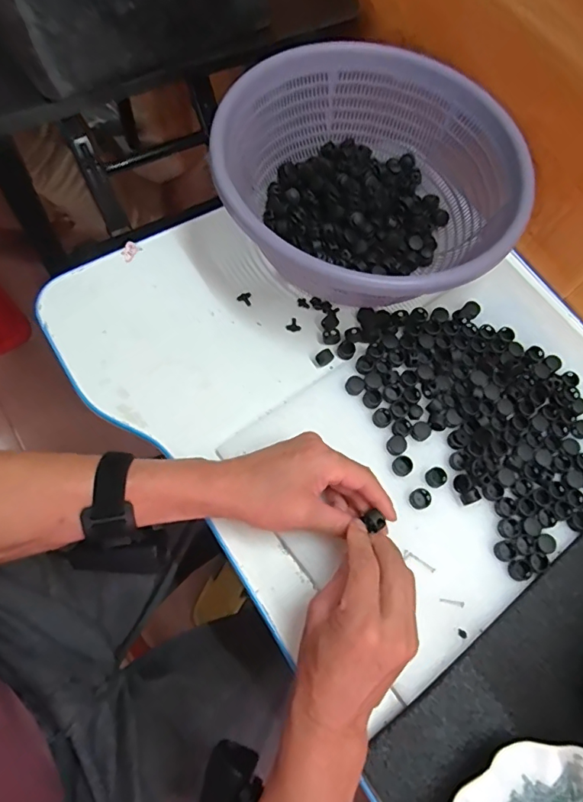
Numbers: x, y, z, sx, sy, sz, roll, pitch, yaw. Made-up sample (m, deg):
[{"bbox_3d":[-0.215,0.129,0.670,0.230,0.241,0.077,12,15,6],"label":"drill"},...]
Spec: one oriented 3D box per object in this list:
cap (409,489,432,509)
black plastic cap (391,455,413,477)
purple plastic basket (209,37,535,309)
[{"bbox_3d":[0.113,0.085,0.429,0.018,0.007,0.017,1,70,-2],"label":"cap"},{"bbox_3d":[0.099,0.058,0.439,0.017,0.005,0.017,1,70,-2],"label":"black plastic cap"},{"bbox_3d":[0.075,-0.217,0.492,0.284,0.098,0.260,16,70,3],"label":"purple plastic basket"}]

